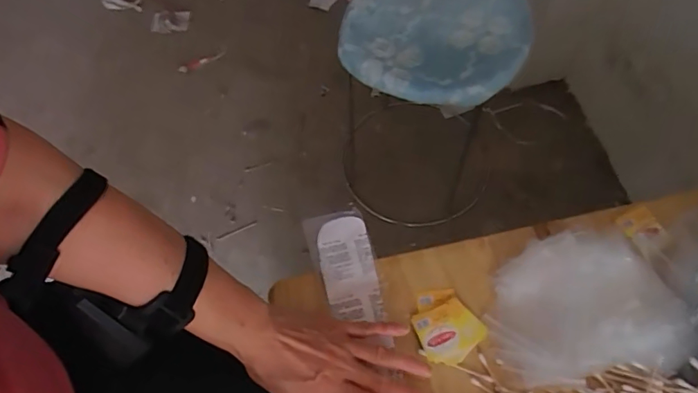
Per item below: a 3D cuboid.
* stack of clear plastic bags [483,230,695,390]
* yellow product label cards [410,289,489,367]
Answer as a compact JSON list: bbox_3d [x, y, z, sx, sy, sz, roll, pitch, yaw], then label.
[{"bbox_3d":[0.218,0.102,0.457,0.166,0.037,0.138,-8,62,-3],"label":"stack of clear plastic bags"},{"bbox_3d":[0.092,0.125,0.469,0.060,0.006,0.068,-33,66,-15],"label":"yellow product label cards"}]

